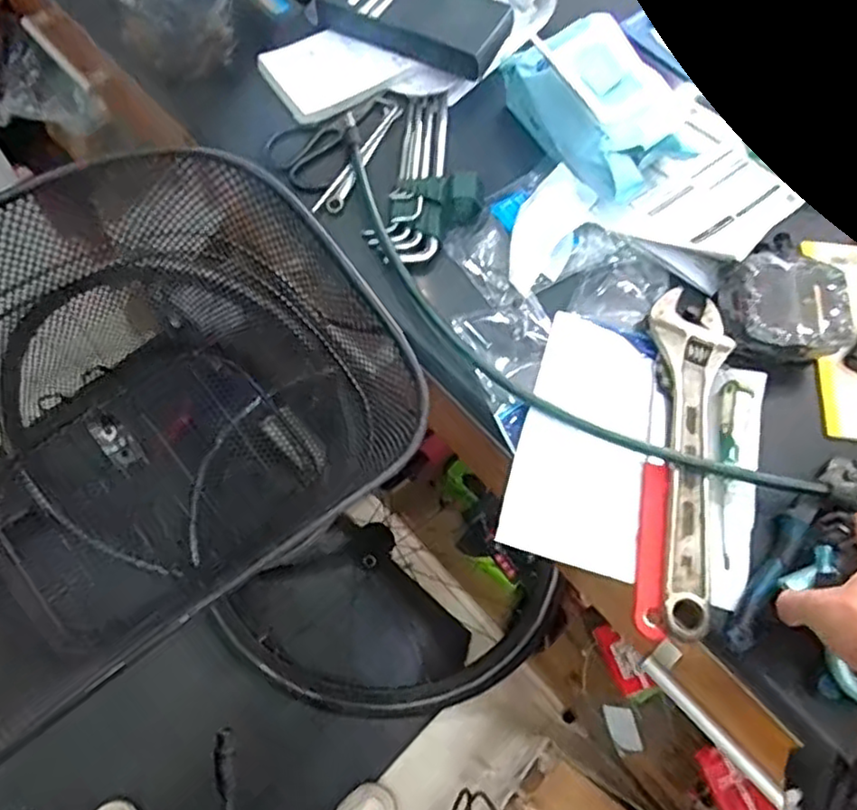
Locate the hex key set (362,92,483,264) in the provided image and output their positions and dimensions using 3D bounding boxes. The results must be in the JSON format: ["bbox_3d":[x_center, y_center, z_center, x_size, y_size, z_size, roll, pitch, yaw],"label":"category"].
[{"bbox_3d":[0.006,-0.226,0.692,0.101,0.038,0.212,12,64,4],"label":"hex key set"}]

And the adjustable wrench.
[{"bbox_3d":[0.215,0.036,0.560,0.062,0.024,0.286,5,64,0],"label":"adjustable wrench"}]

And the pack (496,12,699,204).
[{"bbox_3d":[0.169,-0.294,0.691,0.111,0.068,0.196,-25,68,-13],"label":"pack"}]

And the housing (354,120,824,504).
[{"bbox_3d":[0.077,-0.072,0.618,0.560,0.025,0.113,41,70,16],"label":"housing"}]

